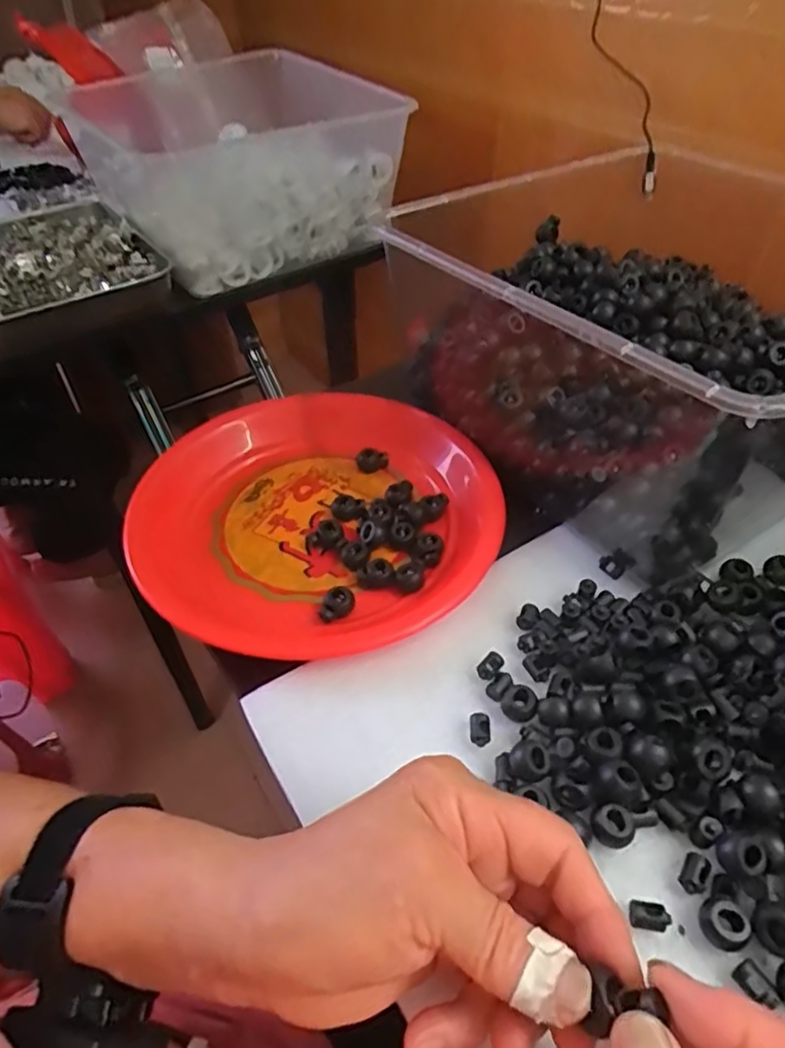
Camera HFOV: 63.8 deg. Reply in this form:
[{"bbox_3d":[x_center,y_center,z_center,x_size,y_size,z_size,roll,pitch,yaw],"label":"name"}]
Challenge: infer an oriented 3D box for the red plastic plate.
[{"bbox_3d":[-0.049,-0.009,0.405,0.219,0.032,0.221,-1,45,1],"label":"red plastic plate"}]

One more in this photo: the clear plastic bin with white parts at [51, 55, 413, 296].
[{"bbox_3d":[-0.194,-0.431,0.738,0.283,0.144,0.371,-26,50,-22],"label":"clear plastic bin with white parts"}]

